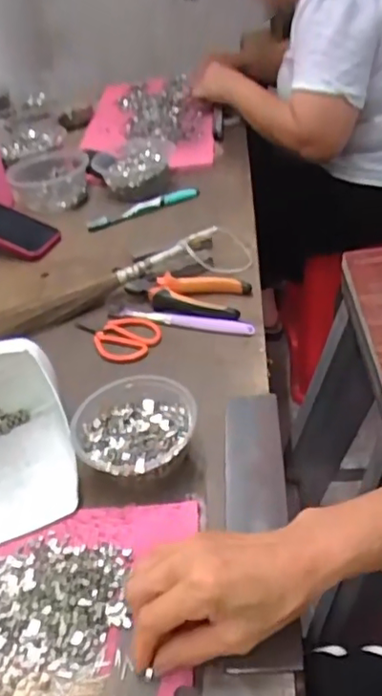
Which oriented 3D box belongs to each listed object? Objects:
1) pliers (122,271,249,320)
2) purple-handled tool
[{"bbox_3d":[-0.008,-0.065,0.701,0.152,0.018,0.076,8,42,22],"label":"pliers"},{"bbox_3d":[-0.014,-0.034,0.678,0.177,0.015,0.016,6,41,20],"label":"purple-handled tool"}]

